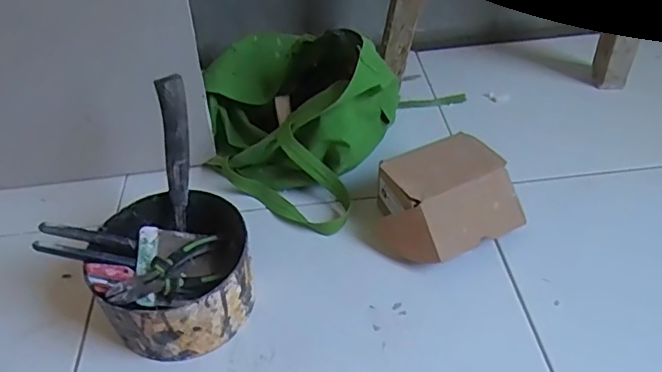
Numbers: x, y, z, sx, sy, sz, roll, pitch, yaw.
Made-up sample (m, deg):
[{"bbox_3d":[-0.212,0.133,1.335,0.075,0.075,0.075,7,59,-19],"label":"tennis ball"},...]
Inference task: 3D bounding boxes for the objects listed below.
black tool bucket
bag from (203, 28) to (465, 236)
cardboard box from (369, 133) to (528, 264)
[{"bbox_3d":[-0.170,0.099,0.653,0.161,0.093,0.174,-11,43,-8],"label":"black tool bucket"},{"bbox_3d":[-0.049,-0.119,0.801,0.283,0.192,0.229,28,51,30],"label":"bag"},{"bbox_3d":[0.136,0.019,0.722,0.172,0.086,0.135,-22,45,-19],"label":"cardboard box"}]

